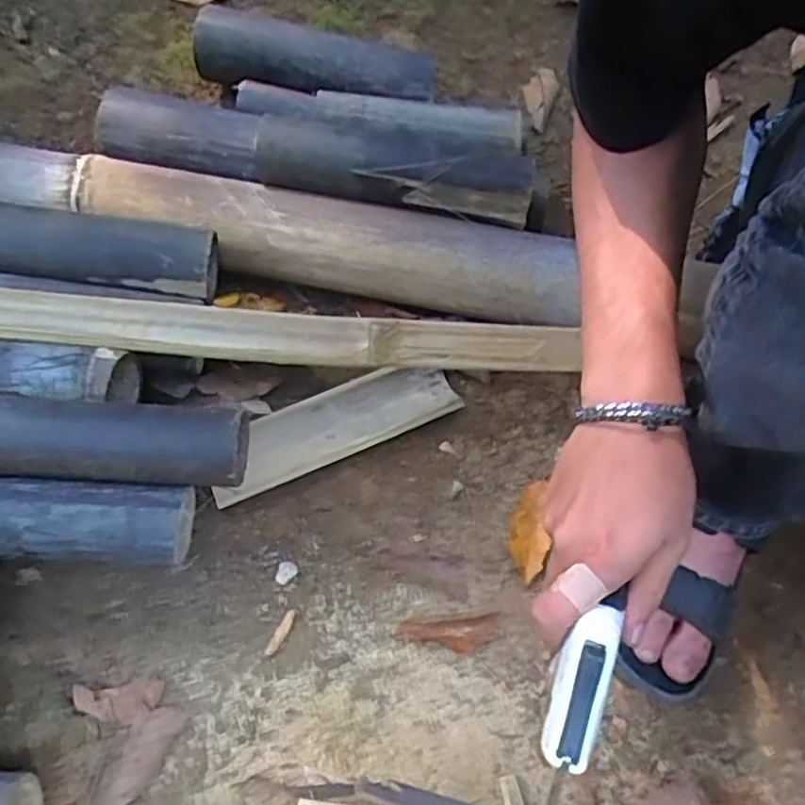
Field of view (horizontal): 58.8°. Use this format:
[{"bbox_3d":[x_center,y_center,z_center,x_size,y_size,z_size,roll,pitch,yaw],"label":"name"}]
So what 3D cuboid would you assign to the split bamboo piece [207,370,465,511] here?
[{"bbox_3d":[-0.061,0.022,0.635,0.221,0.023,0.064,-22,64,-14],"label":"split bamboo piece"}]

